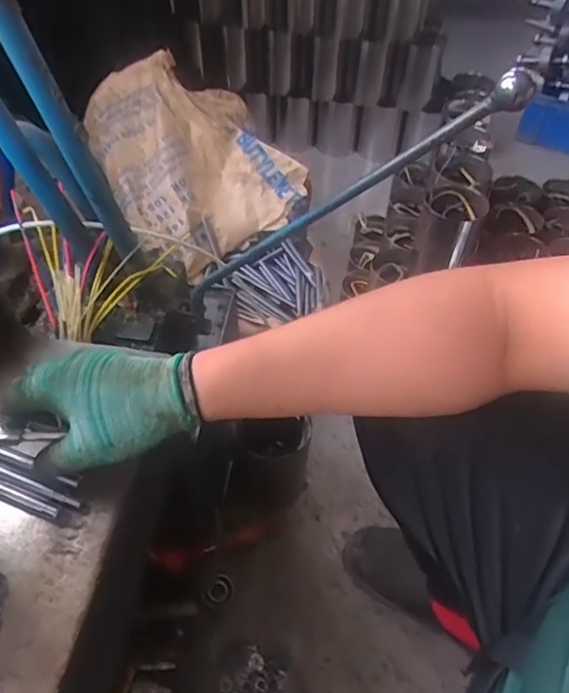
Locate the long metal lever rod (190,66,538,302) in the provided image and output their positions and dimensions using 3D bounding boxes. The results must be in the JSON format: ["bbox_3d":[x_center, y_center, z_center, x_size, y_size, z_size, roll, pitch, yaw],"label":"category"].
[{"bbox_3d":[0.033,-0.130,0.539,0.024,0.428,0.023,44,47,-23],"label":"long metal lever rod"}]

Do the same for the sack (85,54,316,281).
[{"bbox_3d":[-0.188,-0.373,1.099,0.326,0.104,0.439,-29,82,-9],"label":"sack"}]

